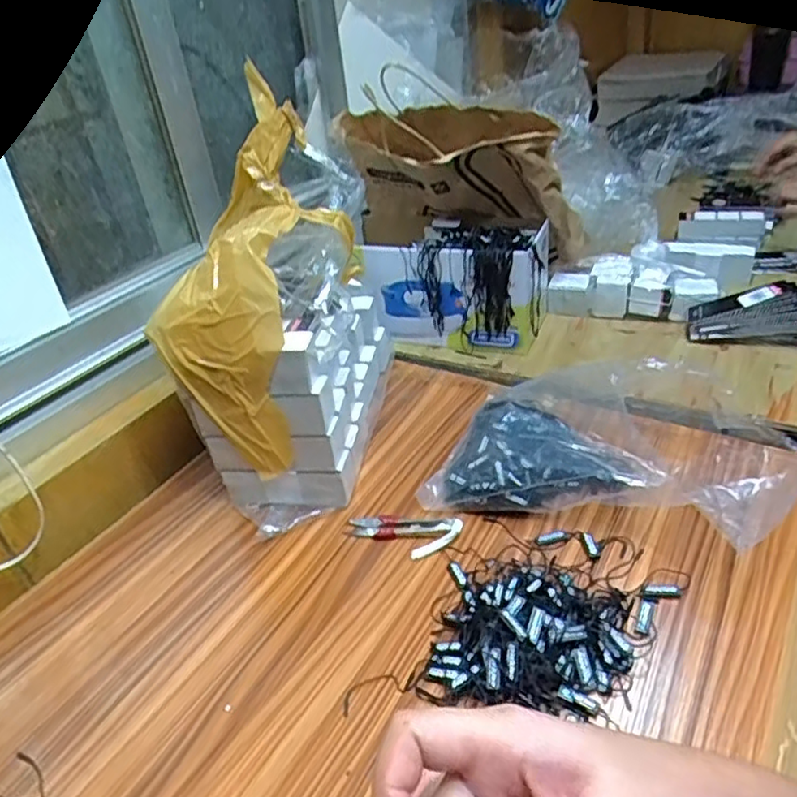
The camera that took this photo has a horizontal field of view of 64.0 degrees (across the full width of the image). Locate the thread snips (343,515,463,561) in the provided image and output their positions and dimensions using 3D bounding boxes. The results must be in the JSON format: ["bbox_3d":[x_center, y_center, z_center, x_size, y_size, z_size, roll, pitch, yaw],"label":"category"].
[{"bbox_3d":[0.002,0.124,0.583,0.105,0.011,0.043,5,35,17],"label":"thread snips"}]

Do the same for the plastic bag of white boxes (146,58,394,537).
[{"bbox_3d":[-0.113,-0.093,0.652,0.139,0.308,0.328,-1,34,10],"label":"plastic bag of white boxes"}]

